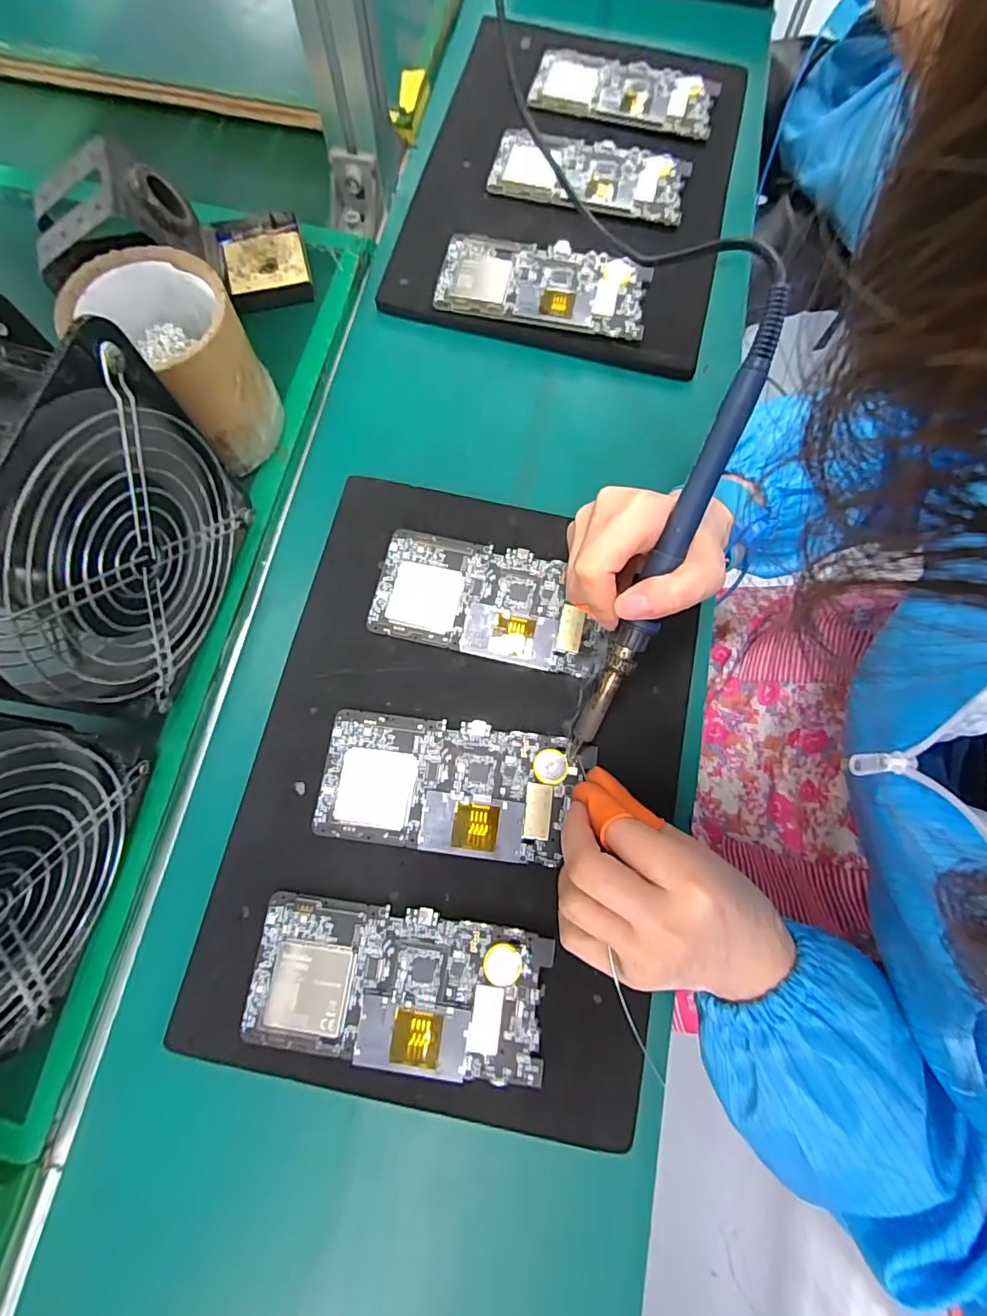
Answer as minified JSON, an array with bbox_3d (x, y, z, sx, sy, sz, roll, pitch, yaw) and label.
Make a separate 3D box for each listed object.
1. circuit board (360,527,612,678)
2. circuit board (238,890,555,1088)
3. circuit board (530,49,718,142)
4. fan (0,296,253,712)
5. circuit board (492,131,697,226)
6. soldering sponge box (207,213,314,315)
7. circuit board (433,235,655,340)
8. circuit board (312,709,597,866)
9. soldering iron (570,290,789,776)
[{"bbox_3d":[0.000,-0.036,0.323,0.148,0.005,0.072,12,76,3],"label":"circuit board"},{"bbox_3d":[-0.049,0.170,0.266,0.151,0.004,0.071,7,76,2],"label":"circuit board"},{"bbox_3d":[0.112,-0.486,0.439,0.155,0.004,0.070,14,75,3],"label":"circuit board"},{"bbox_3d":[-0.188,-0.050,0.248,0.057,0.157,0.148,12,76,3],"label":"fan"},{"bbox_3d":[0.078,-0.393,0.415,0.154,0.005,0.072,13,76,3],"label":"circuit board"},{"bbox_3d":[-0.168,-0.291,0.379,0.059,0.016,0.074,-15,76,-4],"label":"soldering sponge box"},{"bbox_3d":[0.037,-0.282,0.386,0.154,0.009,0.070,10,76,3],"label":"circuit board"},{"bbox_3d":[-0.024,0.073,0.294,0.146,0.004,0.071,7,76,2],"label":"circuit board"},{"bbox_3d":[0.086,-0.048,0.258,0.017,0.016,0.239,21,108,5],"label":"soldering iron"}]

